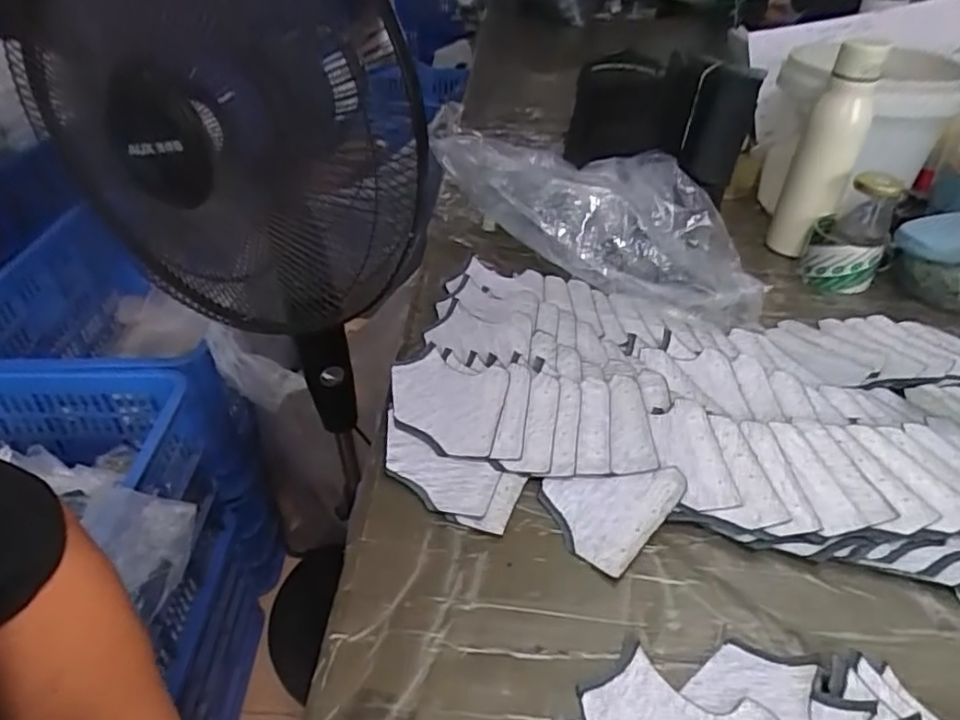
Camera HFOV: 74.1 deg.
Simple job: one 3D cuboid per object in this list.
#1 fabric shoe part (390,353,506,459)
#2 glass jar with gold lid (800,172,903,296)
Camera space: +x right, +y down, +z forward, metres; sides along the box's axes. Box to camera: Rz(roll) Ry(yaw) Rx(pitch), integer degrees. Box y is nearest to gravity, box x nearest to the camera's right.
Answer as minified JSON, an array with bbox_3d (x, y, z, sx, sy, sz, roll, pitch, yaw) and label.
[{"bbox_3d":[-0.031,0.033,0.547,0.101,0.012,0.115,8,38,7],"label":"fabric shoe part"},{"bbox_3d":[0.426,-0.152,0.728,0.079,0.122,0.085,21,41,23],"label":"glass jar with gold lid"}]

